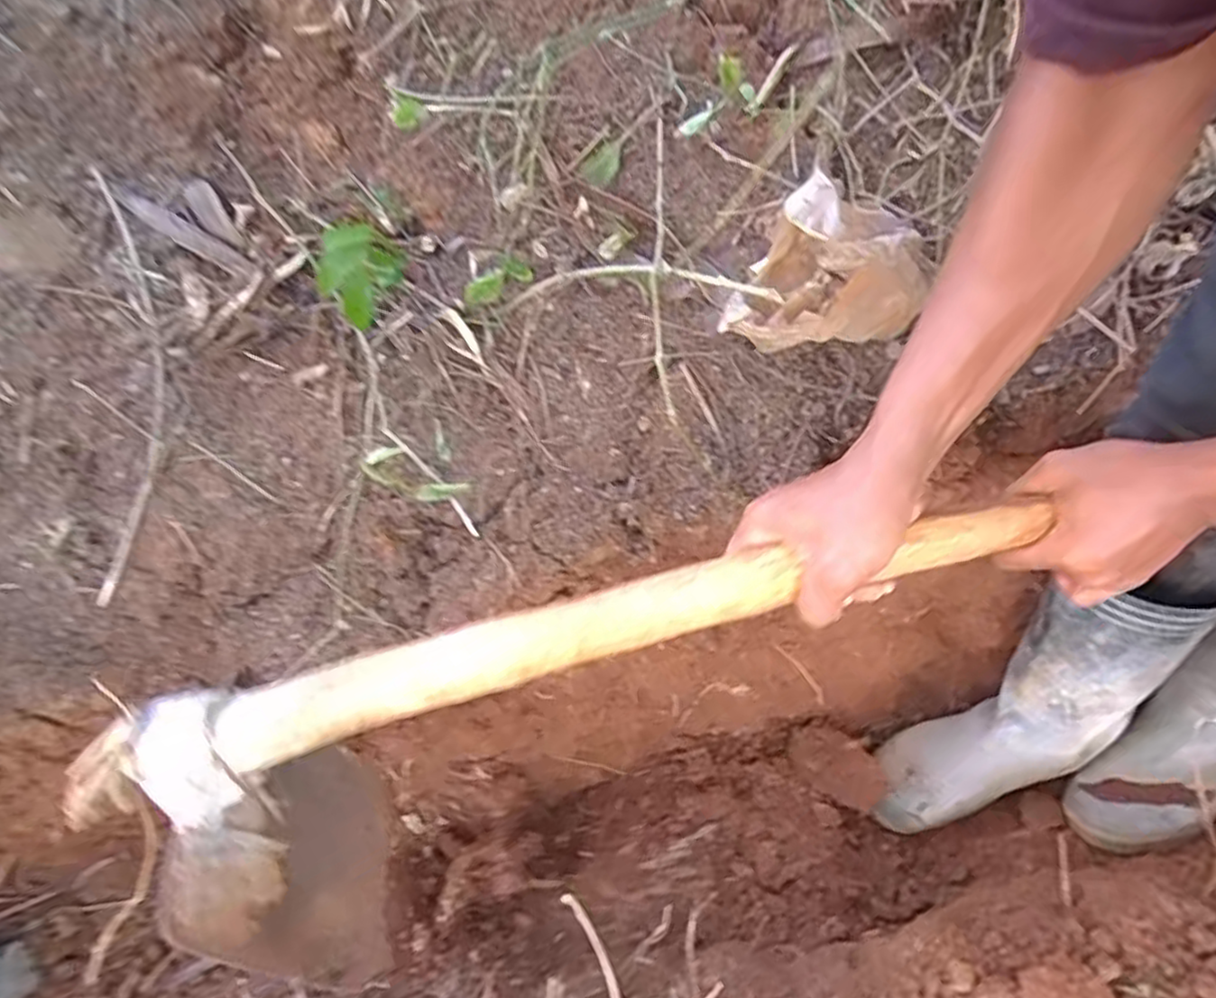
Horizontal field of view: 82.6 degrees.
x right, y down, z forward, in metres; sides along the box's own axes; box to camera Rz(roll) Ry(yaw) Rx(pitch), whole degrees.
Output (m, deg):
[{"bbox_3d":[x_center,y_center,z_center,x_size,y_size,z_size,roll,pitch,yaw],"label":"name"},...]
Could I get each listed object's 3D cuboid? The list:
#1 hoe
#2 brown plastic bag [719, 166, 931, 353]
[{"bbox_3d":[0.001,0.114,0.439,0.546,0.222,0.121,-27,53,-1],"label":"hoe"},{"bbox_3d":[0.179,-0.189,0.551,0.143,0.122,0.120,22,53,19],"label":"brown plastic bag"}]

